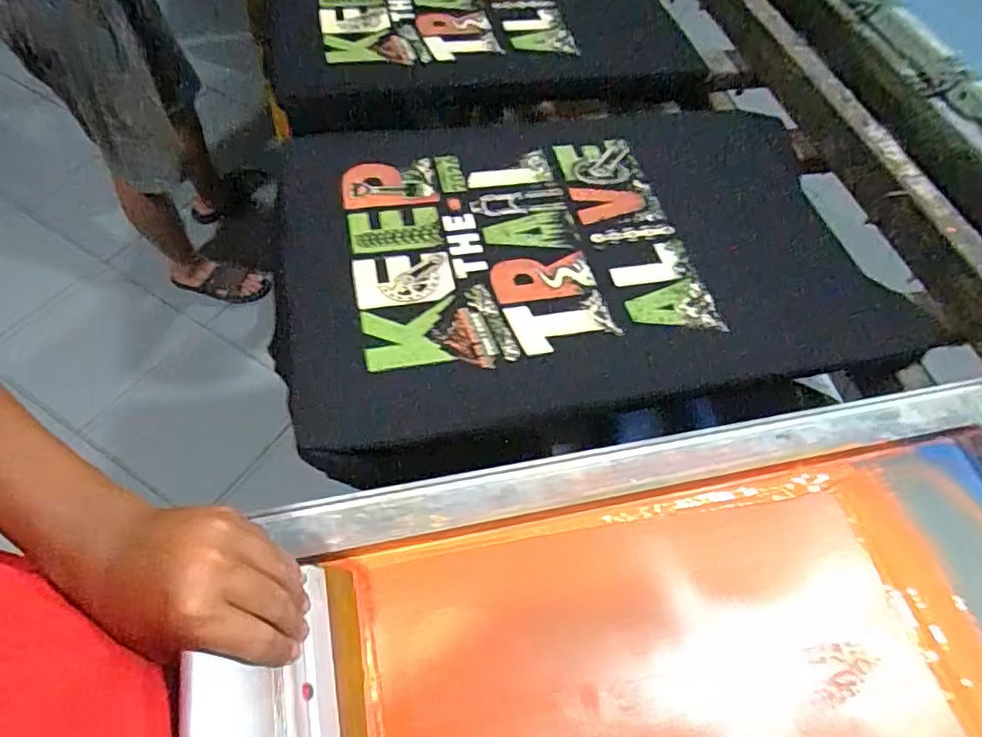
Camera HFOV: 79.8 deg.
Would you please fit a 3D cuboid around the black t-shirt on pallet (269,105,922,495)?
[{"bbox_3d":[0.102,-0.133,0.639,0.637,0.053,0.411,-12,60,-13],"label":"black t-shirt on pallet"}]

